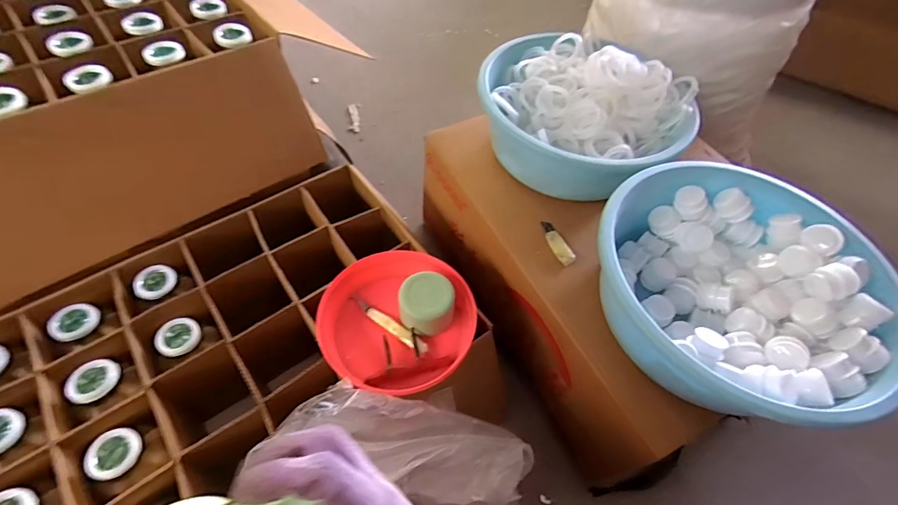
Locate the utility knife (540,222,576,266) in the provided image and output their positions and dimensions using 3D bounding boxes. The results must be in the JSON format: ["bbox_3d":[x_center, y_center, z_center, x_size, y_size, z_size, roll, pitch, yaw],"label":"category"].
[{"bbox_3d":[0.179,-0.018,0.702,0.026,0.015,0.095,-12,57,-13],"label":"utility knife"}]

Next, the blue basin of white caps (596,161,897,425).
[{"bbox_3d":[0.417,0.048,0.607,0.448,0.145,0.362,-21,59,-19],"label":"blue basin of white caps"}]

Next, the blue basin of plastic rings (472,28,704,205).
[{"bbox_3d":[0.228,-0.255,0.750,0.363,0.141,0.319,37,60,19],"label":"blue basin of plastic rings"}]

